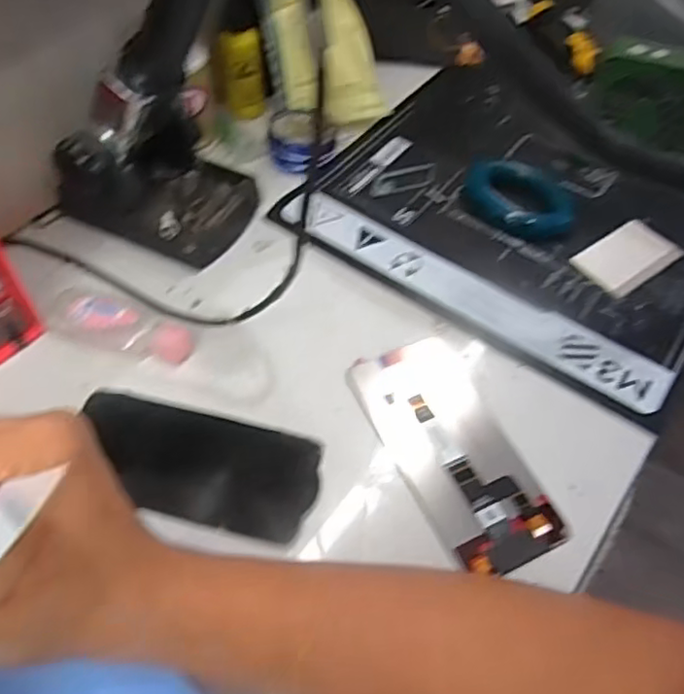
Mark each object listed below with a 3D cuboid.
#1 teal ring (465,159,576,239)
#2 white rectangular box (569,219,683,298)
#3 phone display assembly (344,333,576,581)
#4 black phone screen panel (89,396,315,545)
[{"bbox_3d":[0.140,-0.118,0.513,0.091,0.029,0.053,32,59,20],"label":"teal ring"},{"bbox_3d":[0.226,-0.072,0.504,0.078,0.010,0.050,-29,60,-21],"label":"white rectangular box"},{"bbox_3d":[0.069,0.062,0.406,0.076,0.005,0.160,-18,57,-14],"label":"phone display assembly"},{"bbox_3d":[-0.094,0.073,0.399,0.155,0.005,0.067,13,55,7],"label":"black phone screen panel"}]

